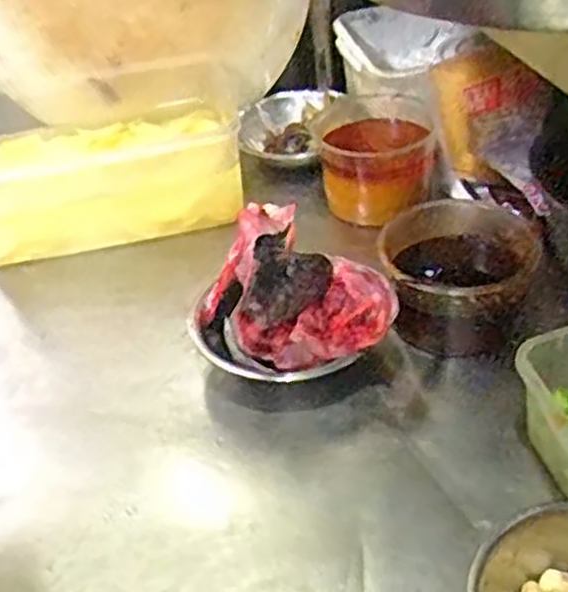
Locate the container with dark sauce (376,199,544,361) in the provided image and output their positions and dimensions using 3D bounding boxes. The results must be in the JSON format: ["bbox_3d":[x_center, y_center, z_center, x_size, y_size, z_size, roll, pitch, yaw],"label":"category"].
[{"bbox_3d":[0.155,-0.019,0.720,0.139,0.094,0.164,3,39,15],"label":"container with dark sauce"}]

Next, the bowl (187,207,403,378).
[{"bbox_3d":[0.003,0.003,0.668,0.156,0.125,0.139,-16,38,-9],"label":"bowl"}]

